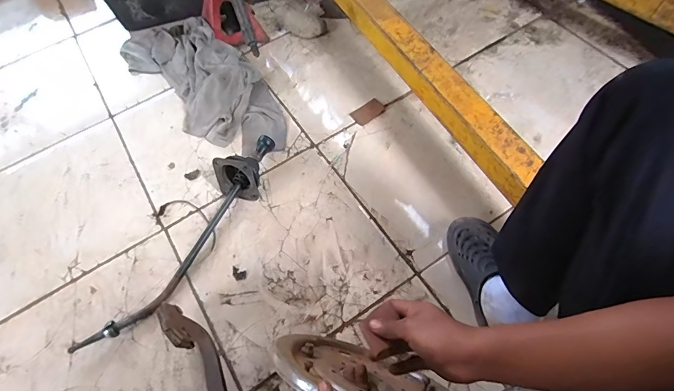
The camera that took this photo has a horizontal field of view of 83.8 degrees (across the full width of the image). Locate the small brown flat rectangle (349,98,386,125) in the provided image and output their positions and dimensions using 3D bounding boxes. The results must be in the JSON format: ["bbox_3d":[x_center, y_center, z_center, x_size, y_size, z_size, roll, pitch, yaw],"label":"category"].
[{"bbox_3d":[0.082,-0.222,0.995,0.090,0.006,0.052,-36,70,-15],"label":"small brown flat rectangle"}]

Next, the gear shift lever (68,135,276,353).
[{"bbox_3d":[-0.326,0.078,0.810,0.111,0.094,0.589,32,68,16],"label":"gear shift lever"}]

